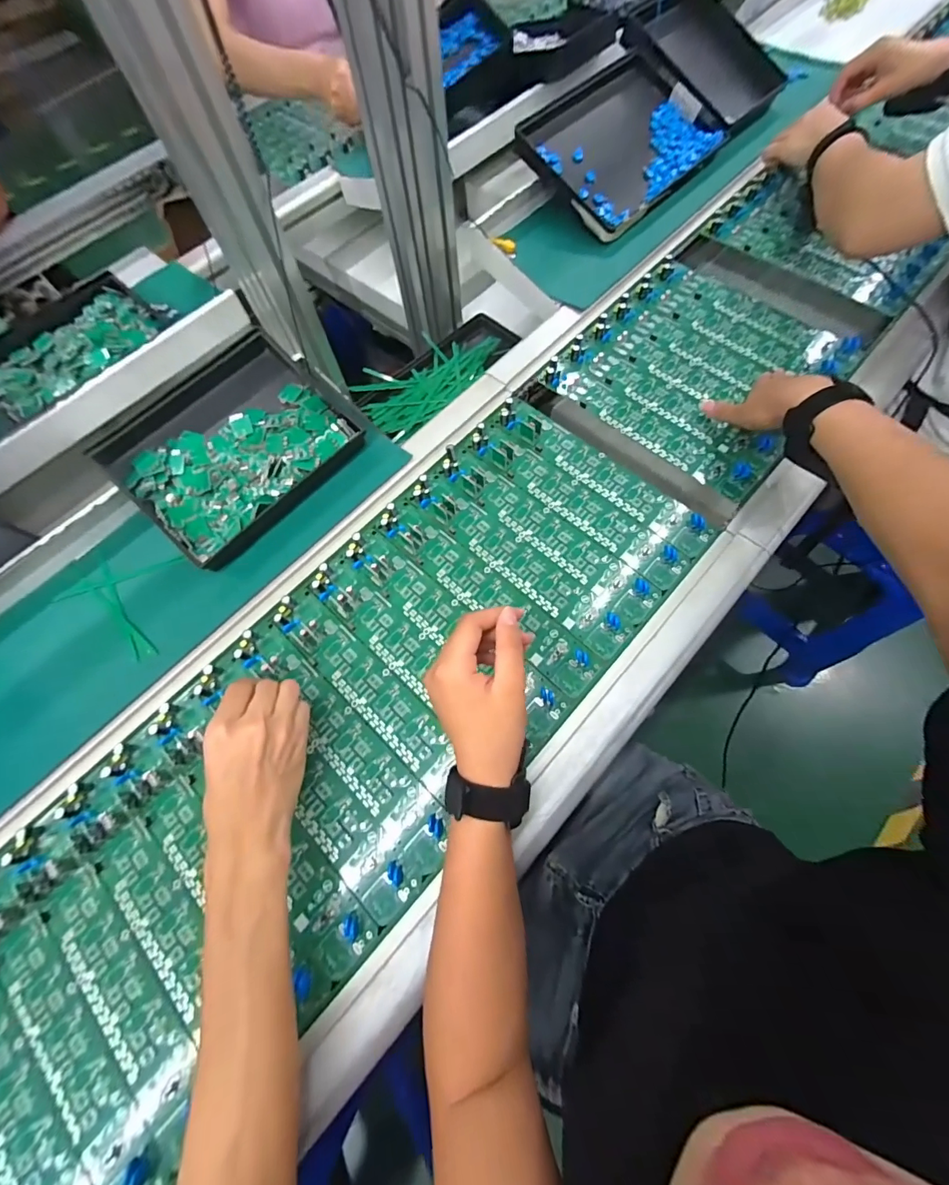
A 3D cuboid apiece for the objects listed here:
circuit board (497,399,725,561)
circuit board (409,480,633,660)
[{"bbox_3d":[0.139,-0.135,0.493,0.266,0.016,0.051,41,76,16],"label":"circuit board"},{"bbox_3d":[0.042,-0.034,0.460,0.262,0.013,0.044,40,76,16],"label":"circuit board"}]

